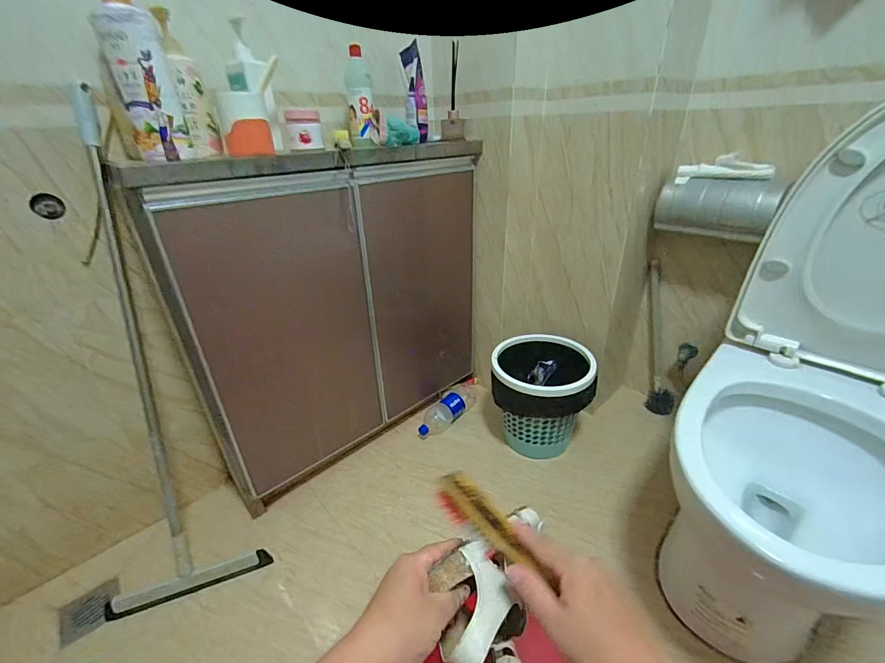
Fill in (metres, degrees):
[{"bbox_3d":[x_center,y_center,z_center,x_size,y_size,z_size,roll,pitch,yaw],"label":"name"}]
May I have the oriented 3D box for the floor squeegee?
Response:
[{"bbox_3d":[-0.568,0.073,0.736,0.293,0.969,0.099,-6,9,-8],"label":"floor squeegee"}]

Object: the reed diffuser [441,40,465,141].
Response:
[{"bbox_3d":[0.026,-0.596,0.964,0.062,0.197,0.052,-2,29,1],"label":"reed diffuser"}]

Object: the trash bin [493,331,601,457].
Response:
[{"bbox_3d":[0.277,0.190,1.099,0.265,0.290,0.219,4,30,12],"label":"trash bin"}]

